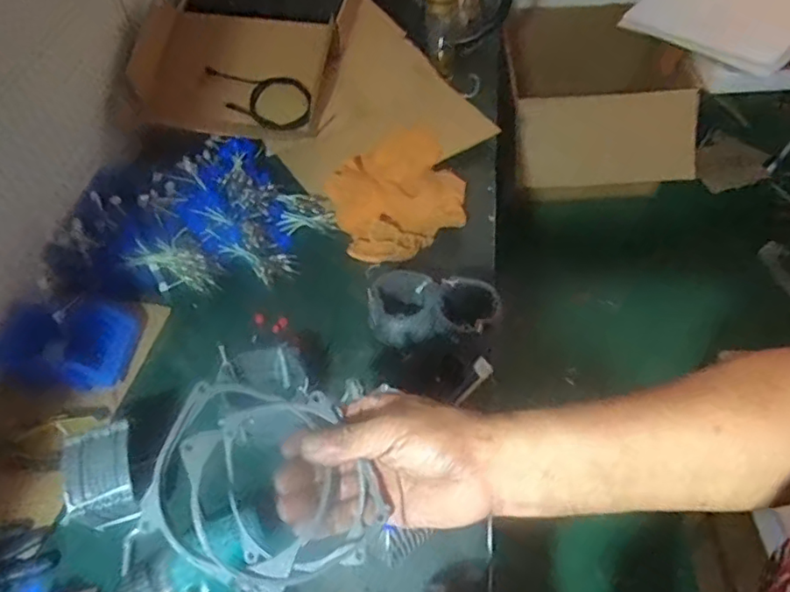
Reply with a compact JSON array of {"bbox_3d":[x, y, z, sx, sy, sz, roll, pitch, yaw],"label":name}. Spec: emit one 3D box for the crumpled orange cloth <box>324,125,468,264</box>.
[{"bbox_3d":[0.005,-0.198,1.082,0.252,0.063,0.282,-19,52,-13],"label":"crumpled orange cloth"}]

